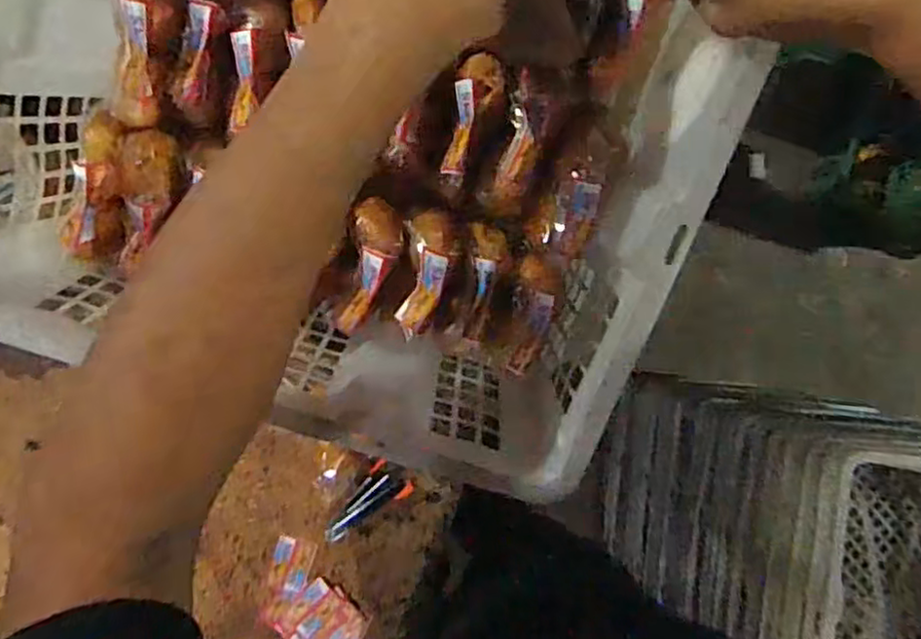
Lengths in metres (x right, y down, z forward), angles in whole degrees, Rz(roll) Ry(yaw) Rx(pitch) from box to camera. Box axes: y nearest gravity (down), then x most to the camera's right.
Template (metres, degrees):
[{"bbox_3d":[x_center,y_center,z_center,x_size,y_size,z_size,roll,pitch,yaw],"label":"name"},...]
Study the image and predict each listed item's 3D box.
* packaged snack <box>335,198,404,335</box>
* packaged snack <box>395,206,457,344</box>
[{"bbox_3d":[-0.052,-0.031,0.407,0.029,0.022,0.078,9,91,-5],"label":"packaged snack"},{"bbox_3d":[-0.021,-0.027,0.406,0.027,0.028,0.076,14,91,-5],"label":"packaged snack"}]

